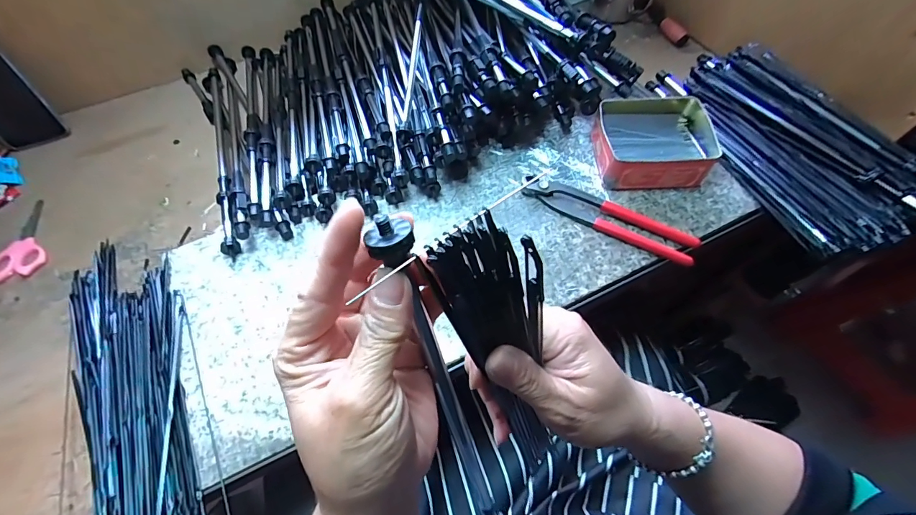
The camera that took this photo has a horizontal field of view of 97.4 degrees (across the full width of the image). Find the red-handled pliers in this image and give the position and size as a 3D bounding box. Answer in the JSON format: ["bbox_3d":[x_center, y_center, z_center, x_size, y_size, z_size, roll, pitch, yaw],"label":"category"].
[{"bbox_3d":[0.162,-0.048,0.445,0.192,0.021,0.037,31,66,16],"label":"red-handled pliers"}]

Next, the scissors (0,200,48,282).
[{"bbox_3d":[-0.525,-0.021,0.480,0.058,0.008,0.108,-22,63,-11],"label":"scissors"}]

